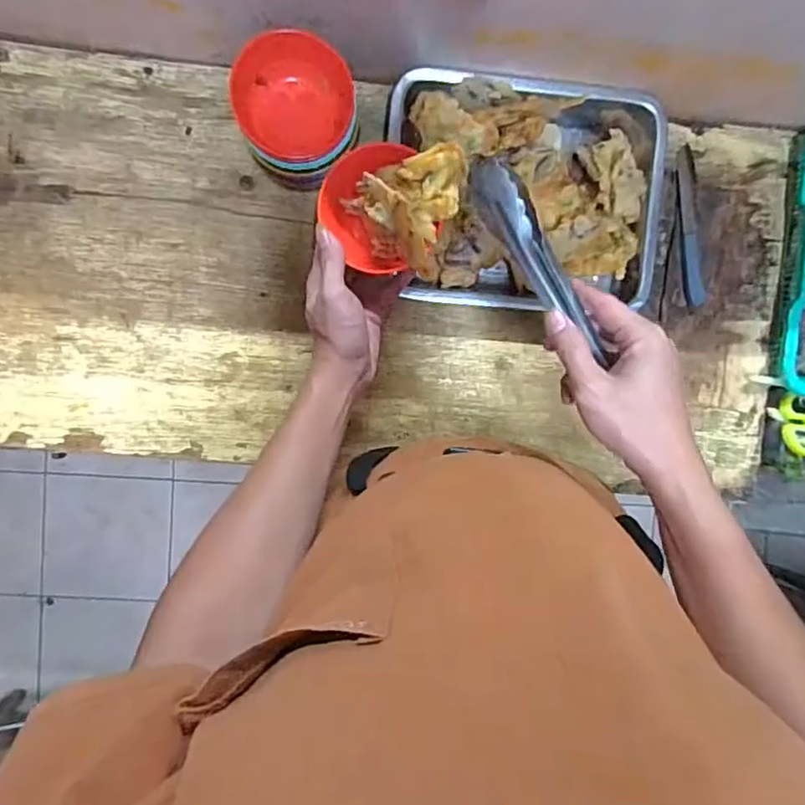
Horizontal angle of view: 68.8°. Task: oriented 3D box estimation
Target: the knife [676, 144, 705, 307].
[{"bbox_3d":[0.335,-0.204,0.685,0.025,0.015,0.179,-7,92,-3],"label":"knife"}]

